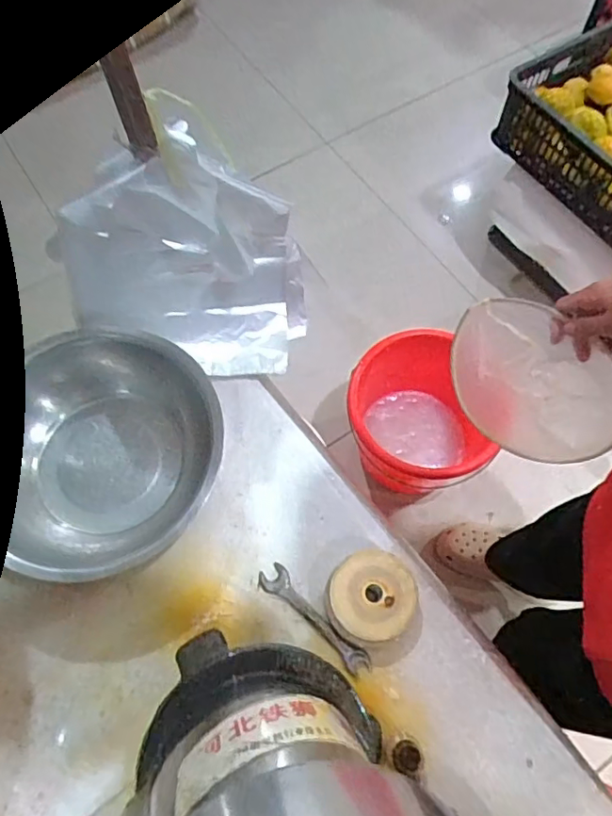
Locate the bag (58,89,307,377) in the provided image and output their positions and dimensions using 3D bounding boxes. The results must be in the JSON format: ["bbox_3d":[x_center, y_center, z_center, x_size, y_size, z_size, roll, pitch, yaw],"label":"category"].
[{"bbox_3d":[-0.143,-0.189,0.710,0.258,0.286,0.183,14,66,6],"label":"bag"}]

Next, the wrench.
[{"bbox_3d":[0.008,0.246,0.666,0.156,0.006,0.034,42,72,17],"label":"wrench"}]

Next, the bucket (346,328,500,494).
[{"bbox_3d":[0.222,0.033,1.173,0.274,0.250,0.302,-9,66,-4],"label":"bucket"}]

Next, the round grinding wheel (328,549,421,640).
[{"bbox_3d":[0.079,0.219,0.666,0.097,0.023,0.096,4,66,2],"label":"round grinding wheel"}]

